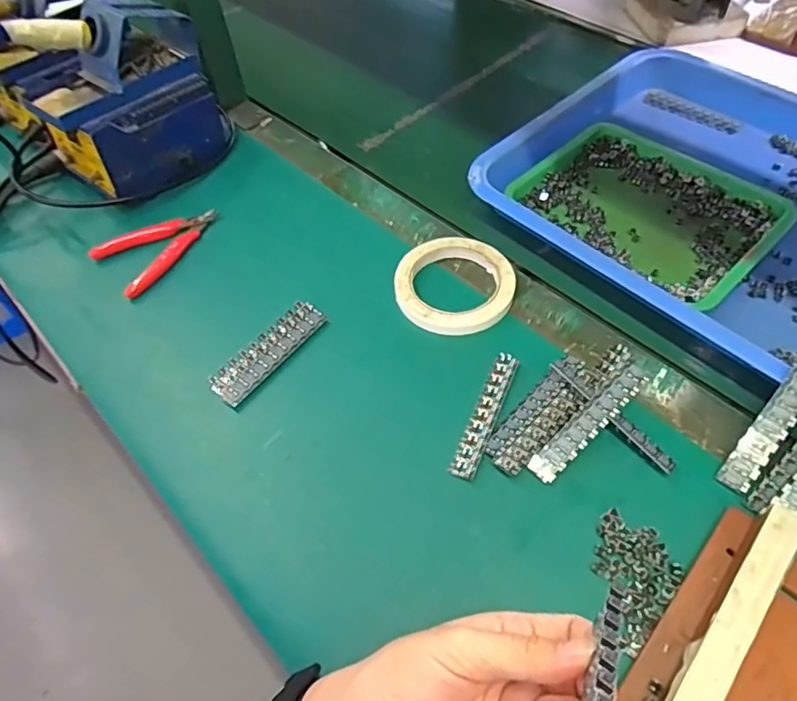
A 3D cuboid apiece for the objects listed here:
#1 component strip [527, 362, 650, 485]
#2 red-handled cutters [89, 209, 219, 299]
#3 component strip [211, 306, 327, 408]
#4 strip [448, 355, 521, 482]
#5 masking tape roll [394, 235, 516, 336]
[{"bbox_3d":[0.136,0.051,0.410,0.107,0.007,0.020,-43,62,-8],"label":"component strip"},{"bbox_3d":[-0.229,-0.103,0.563,0.117,0.022,0.071,-38,60,-20],"label":"red-handled cutters"},{"bbox_3d":[-0.108,0.001,0.481,0.032,0.010,0.108,33,64,24],"label":"component strip"},{"bbox_3d":[0.067,0.047,0.435,0.019,0.004,0.108,19,59,17],"label":"strip"},{"bbox_3d":[0.050,-0.059,0.509,0.101,0.020,0.108,-2,55,3],"label":"masking tape roll"}]

